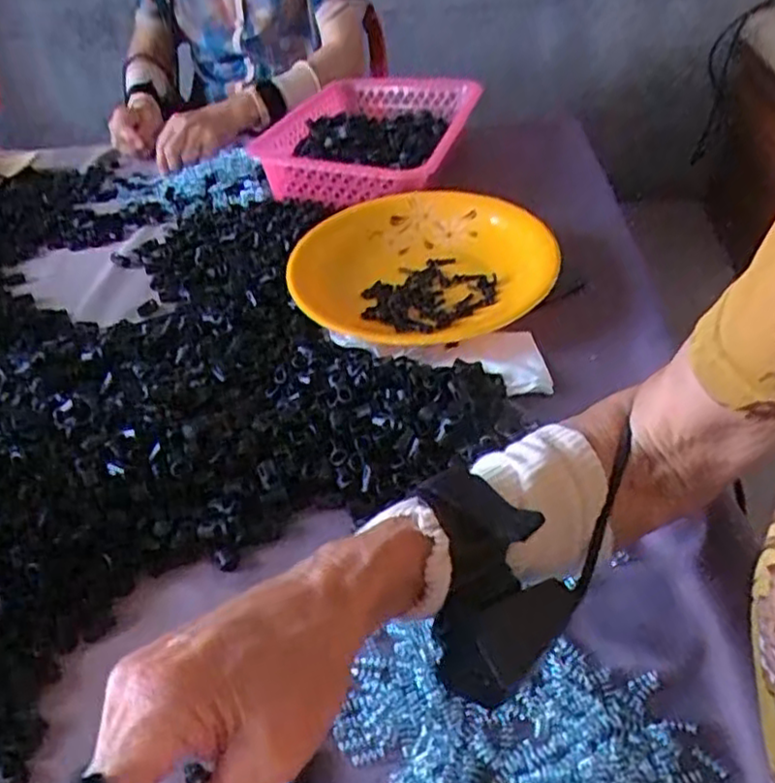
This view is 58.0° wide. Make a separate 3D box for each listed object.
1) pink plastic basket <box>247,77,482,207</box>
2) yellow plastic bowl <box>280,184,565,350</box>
[{"bbox_3d":[-0.014,-0.330,0.879,0.232,0.052,0.334,6,41,15],"label":"pink plastic basket"},{"bbox_3d":[0.029,-0.124,0.669,0.232,0.051,0.241,-4,40,3],"label":"yellow plastic bowl"}]

